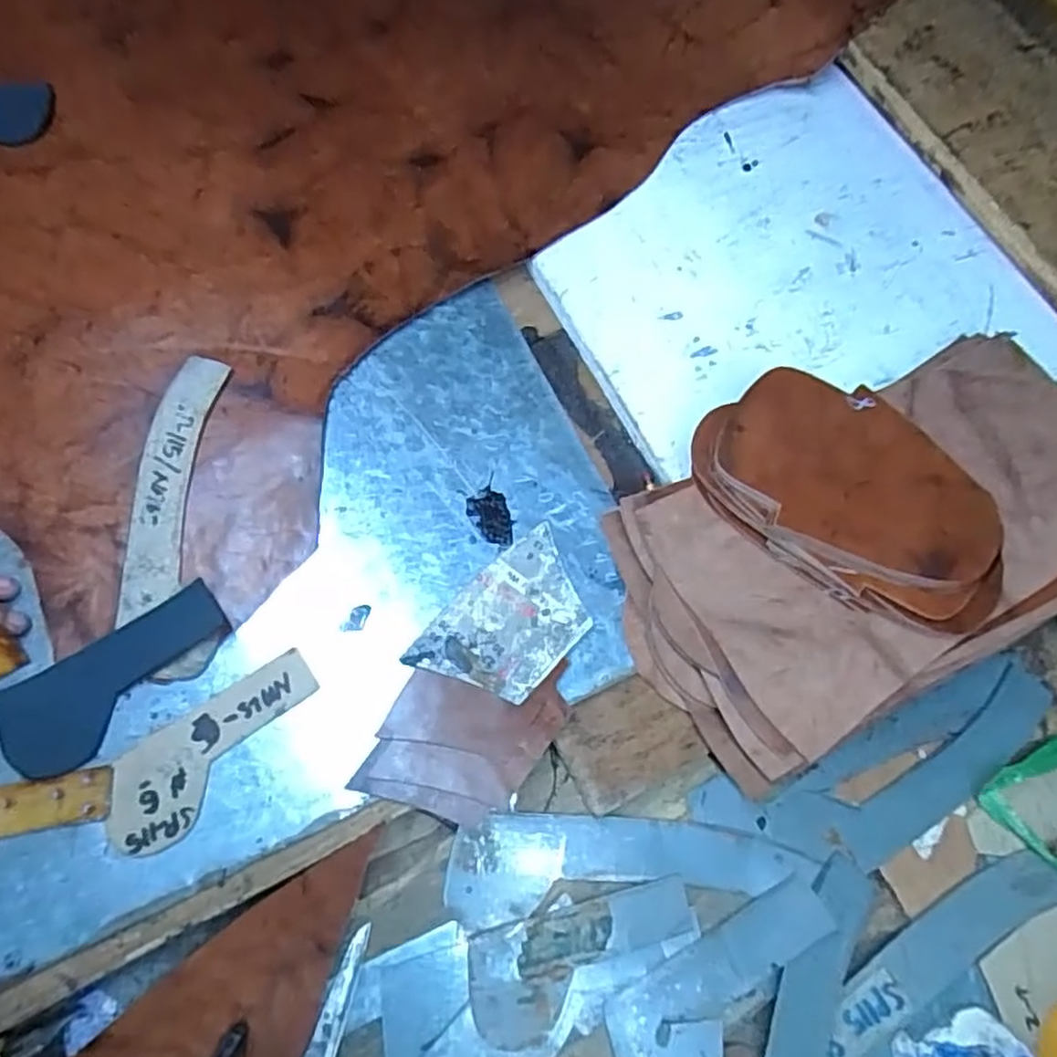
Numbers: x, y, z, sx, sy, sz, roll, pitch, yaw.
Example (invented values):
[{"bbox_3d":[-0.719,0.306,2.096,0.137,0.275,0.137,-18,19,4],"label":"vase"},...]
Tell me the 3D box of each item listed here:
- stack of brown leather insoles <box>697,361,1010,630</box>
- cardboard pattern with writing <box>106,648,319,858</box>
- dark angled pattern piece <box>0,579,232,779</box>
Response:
[{"bbox_3d":[0.183,-0.017,0.397,0.169,0.035,0.102,42,77,14],"label":"stack of brown leather insoles"},{"bbox_3d":[-0.173,0.122,0.391,0.124,0.005,0.052,-37,75,-18],"label":"cardboard pattern with writing"},{"bbox_3d":[-0.230,0.086,0.396,0.127,0.005,0.056,-31,77,-14],"label":"dark angled pattern piece"}]

